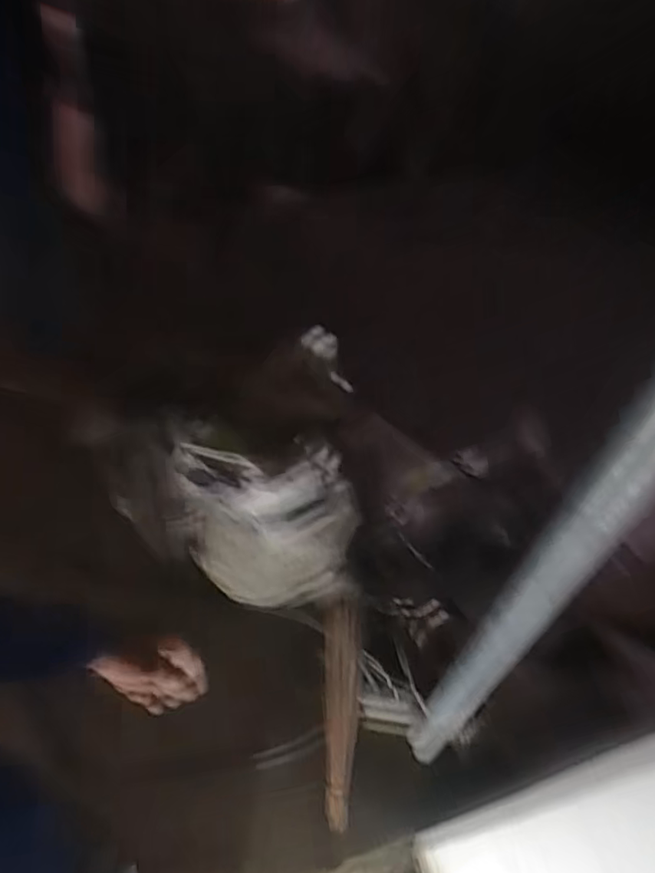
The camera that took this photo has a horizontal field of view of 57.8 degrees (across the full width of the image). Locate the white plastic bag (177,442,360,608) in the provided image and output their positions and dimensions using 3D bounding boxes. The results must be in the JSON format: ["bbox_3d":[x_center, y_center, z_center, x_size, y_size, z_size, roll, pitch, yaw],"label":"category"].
[{"bbox_3d":[-0.123,0.188,1.268,0.367,0.401,0.184,2,52,-3],"label":"white plastic bag"}]

